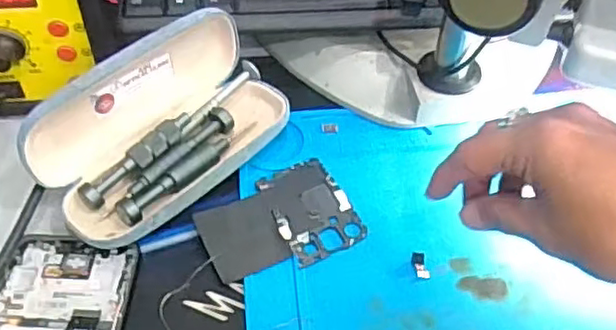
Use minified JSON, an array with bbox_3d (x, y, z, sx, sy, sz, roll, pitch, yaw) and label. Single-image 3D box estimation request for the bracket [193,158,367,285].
[{"bbox_3d":[-0.019,0.035,0.408,0.093,0.006,0.068,-22,56,-17],"label":"bracket"}]

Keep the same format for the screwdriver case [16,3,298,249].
[{"bbox_3d":[-0.089,-0.028,0.411,0.161,0.066,0.087,-37,62,-26],"label":"screwdriver case"}]

